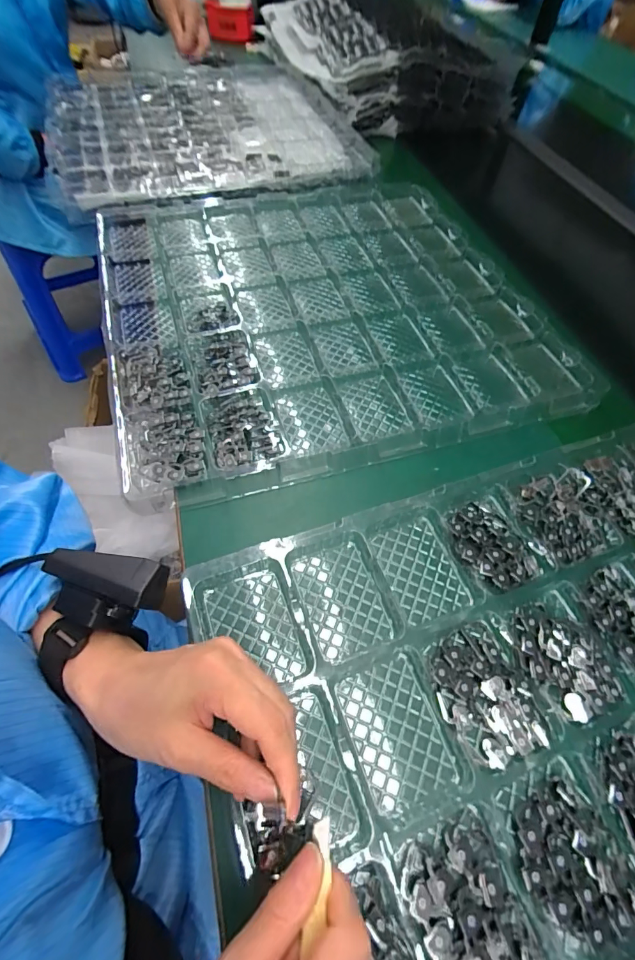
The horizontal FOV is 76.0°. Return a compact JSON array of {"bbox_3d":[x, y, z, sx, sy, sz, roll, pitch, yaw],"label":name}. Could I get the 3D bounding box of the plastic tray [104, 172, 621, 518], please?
[{"bbox_3d":[0.003,-0.232,0.525,0.509,0.029,0.511,-14,60,-11],"label":"plastic tray"}]

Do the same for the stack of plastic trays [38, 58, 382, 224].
[{"bbox_3d":[-0.224,-0.675,0.781,0.525,0.052,0.556,-17,61,-13],"label":"stack of plastic trays"}]

